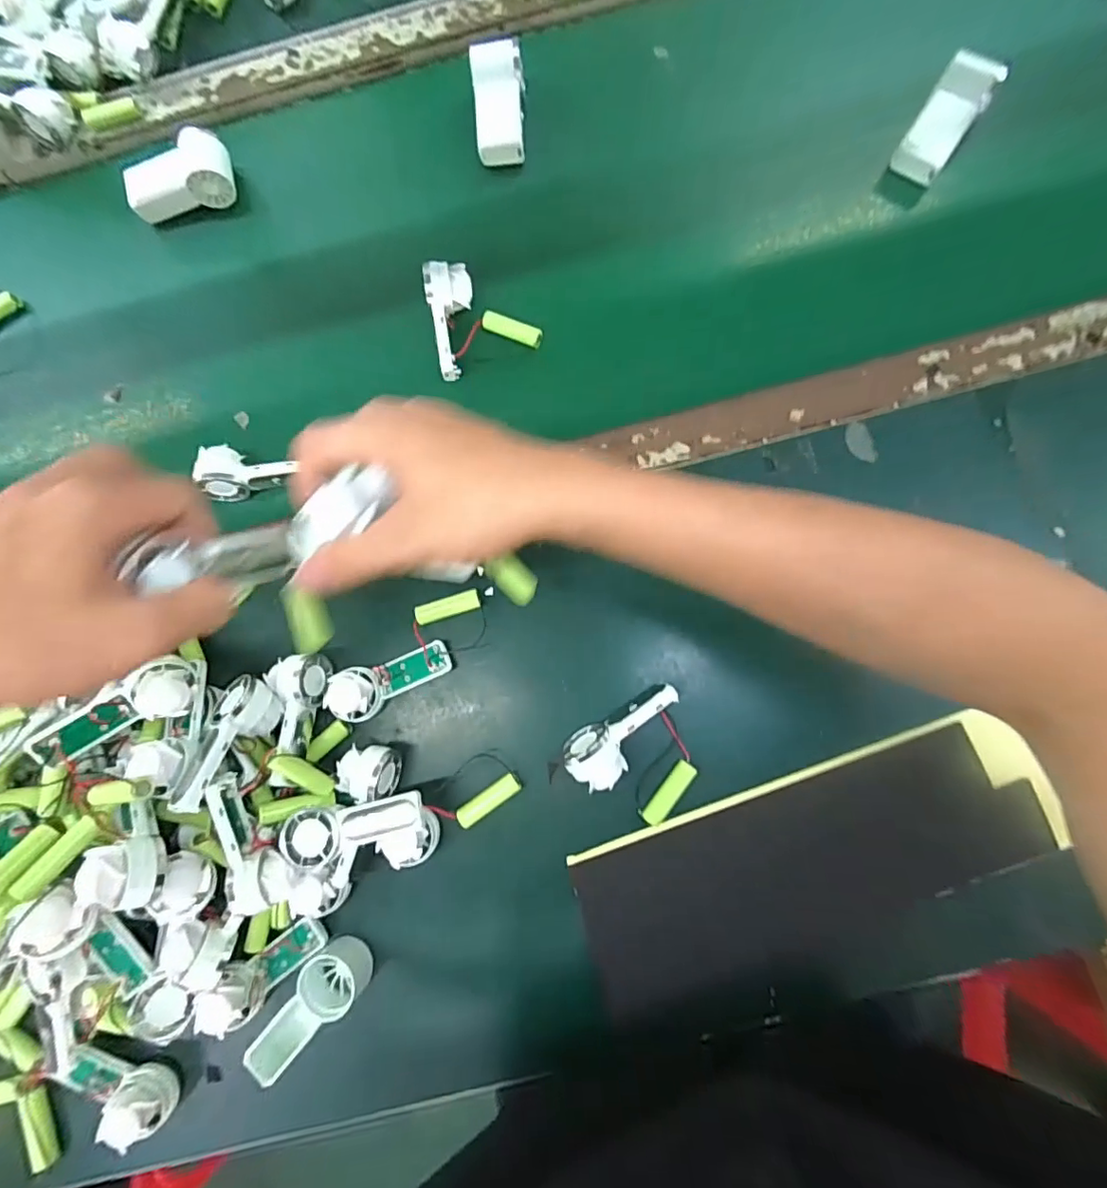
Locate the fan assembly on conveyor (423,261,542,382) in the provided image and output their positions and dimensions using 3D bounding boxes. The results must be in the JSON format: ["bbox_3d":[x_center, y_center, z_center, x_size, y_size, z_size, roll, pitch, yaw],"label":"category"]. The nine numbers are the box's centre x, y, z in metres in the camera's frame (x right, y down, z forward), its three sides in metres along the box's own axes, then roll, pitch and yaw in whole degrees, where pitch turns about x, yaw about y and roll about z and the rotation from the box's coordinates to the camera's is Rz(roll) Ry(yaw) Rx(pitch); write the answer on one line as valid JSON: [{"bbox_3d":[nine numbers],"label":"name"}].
[{"bbox_3d":[-0.057,-0.227,0.452,0.083,0.032,0.085,-11,80,2],"label":"fan assembly on conveyor"}]

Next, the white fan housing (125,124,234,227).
[{"bbox_3d":[-0.331,-0.370,0.492,0.089,0.030,0.050,-15,80,1],"label":"white fan housing"}]

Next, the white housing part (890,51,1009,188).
[{"bbox_3d":[0.318,-0.385,0.451,0.041,0.015,0.090,33,101,8],"label":"white housing part"}]

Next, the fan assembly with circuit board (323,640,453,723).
[{"bbox_3d":[-0.121,0.063,0.412,0.090,0.020,0.036,-22,80,-13],"label":"fan assembly with circuit board"}]

